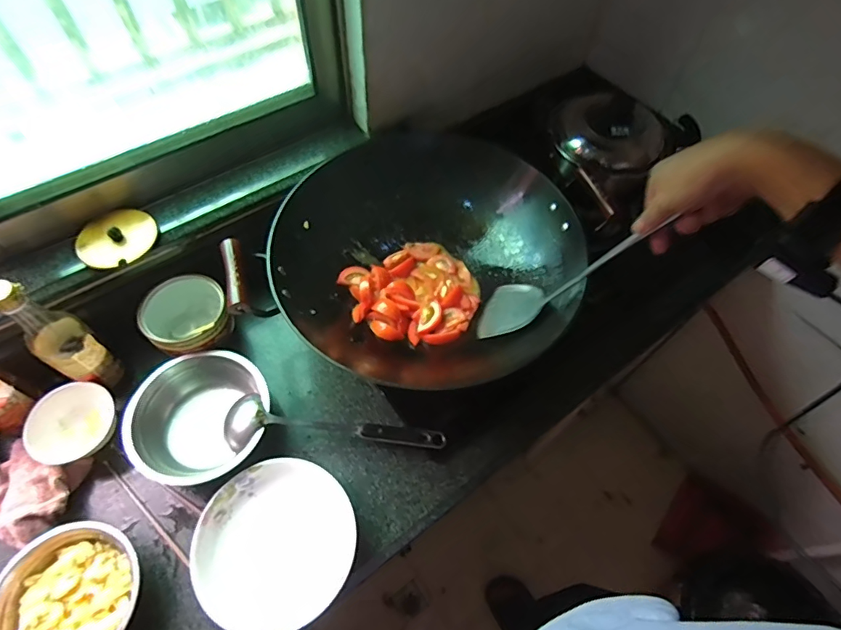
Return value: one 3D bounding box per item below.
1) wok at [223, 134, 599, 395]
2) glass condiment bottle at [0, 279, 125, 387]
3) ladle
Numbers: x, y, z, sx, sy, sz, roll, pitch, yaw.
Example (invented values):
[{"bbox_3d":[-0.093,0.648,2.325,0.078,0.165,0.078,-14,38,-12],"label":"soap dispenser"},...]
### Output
[{"bbox_3d":[0.009,-0.094,0.740,0.452,0.136,0.425,21,61,10],"label":"wok"},{"bbox_3d":[-0.484,0.031,0.629,0.058,0.216,0.063,29,63,14],"label":"glass condiment bottle"},{"bbox_3d":[-0.126,0.177,0.685,0.318,0.060,0.077,9,60,3],"label":"ladle"}]

